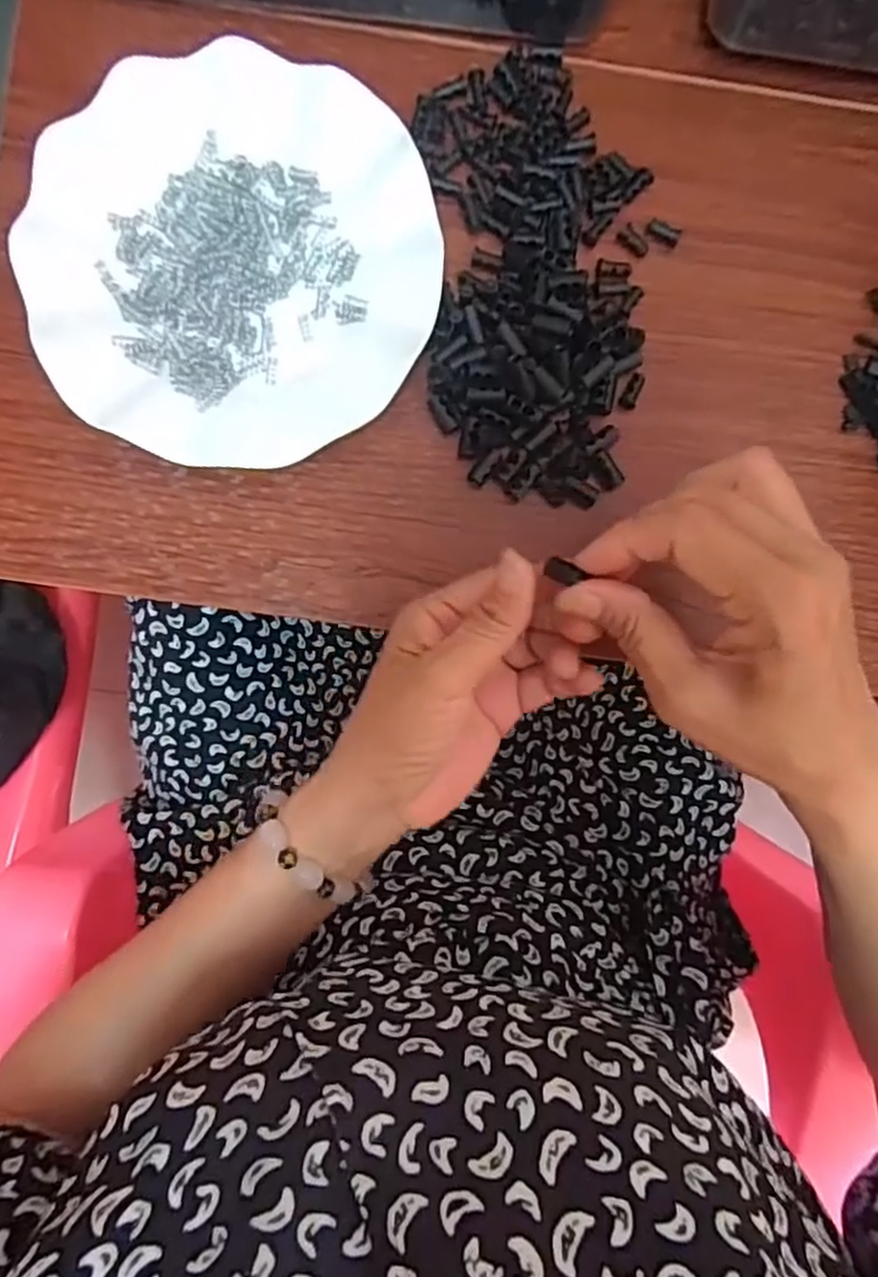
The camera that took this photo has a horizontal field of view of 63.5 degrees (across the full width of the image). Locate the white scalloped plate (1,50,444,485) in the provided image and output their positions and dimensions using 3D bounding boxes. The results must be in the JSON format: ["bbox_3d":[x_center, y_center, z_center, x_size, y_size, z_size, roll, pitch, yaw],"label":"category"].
[{"bbox_3d":[-0.093,-0.172,0.328,0.178,0.022,0.177,0,95,-2],"label":"white scalloped plate"}]

